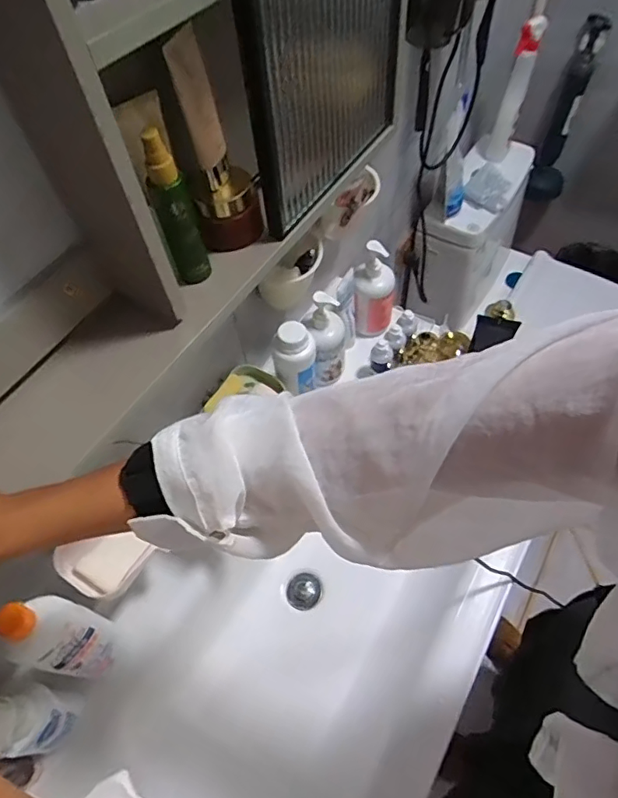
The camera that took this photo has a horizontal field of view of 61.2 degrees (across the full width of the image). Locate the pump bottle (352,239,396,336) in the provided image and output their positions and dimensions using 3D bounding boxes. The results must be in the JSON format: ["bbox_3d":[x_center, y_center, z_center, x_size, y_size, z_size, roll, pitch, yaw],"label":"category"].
[{"bbox_3d":[0.111,-0.185,0.891,0.066,0.178,0.052,4,57,8],"label":"pump bottle"}]

